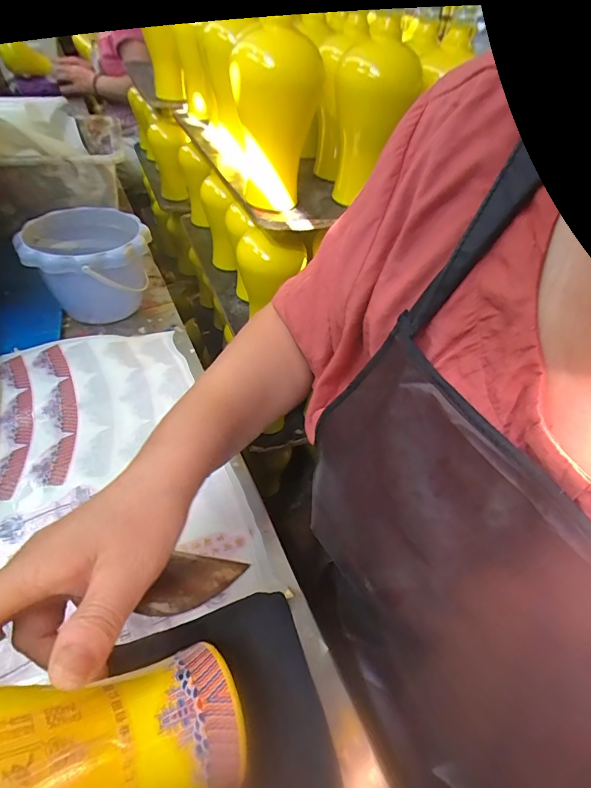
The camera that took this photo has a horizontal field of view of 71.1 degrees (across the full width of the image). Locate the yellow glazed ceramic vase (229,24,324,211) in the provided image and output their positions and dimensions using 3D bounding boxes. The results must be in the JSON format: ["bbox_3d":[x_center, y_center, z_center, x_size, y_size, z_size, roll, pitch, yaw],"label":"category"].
[{"bbox_3d":[-0.022,-0.317,0.491,0.089,0.173,0.103,7,42,-1],"label":"yellow glazed ceramic vase"}]

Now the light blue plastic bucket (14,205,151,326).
[{"bbox_3d":[-0.281,-0.177,0.573,0.150,0.108,0.163,-17,50,-23],"label":"light blue plastic bucket"}]

